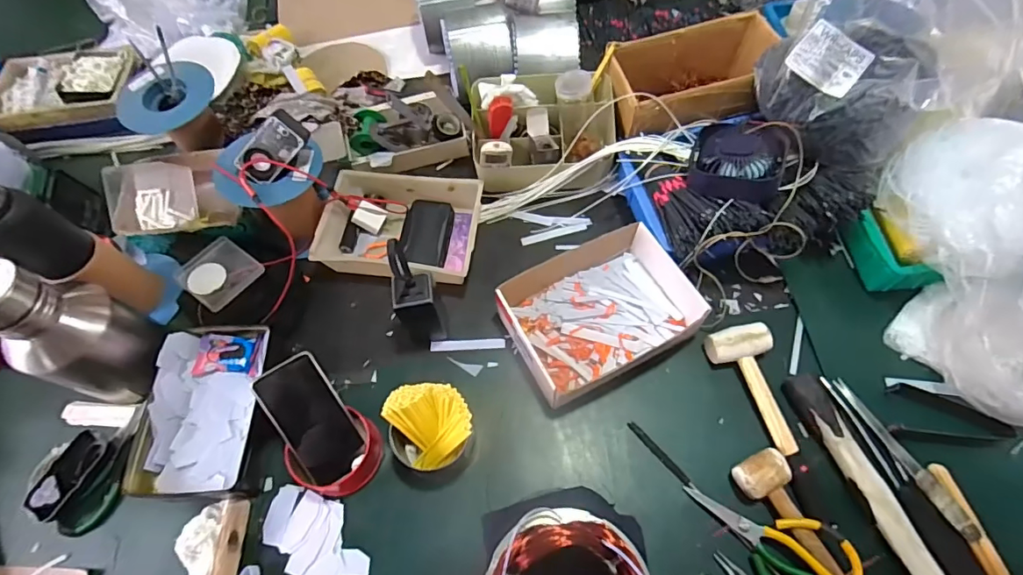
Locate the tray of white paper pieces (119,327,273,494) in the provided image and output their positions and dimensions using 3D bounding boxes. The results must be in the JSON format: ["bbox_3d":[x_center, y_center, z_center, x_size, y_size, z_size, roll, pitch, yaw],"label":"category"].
[{"bbox_3d":[-0.403,0.159,0.652,0.140,0.054,0.220,-3,64,1],"label":"tray of white paper pieces"}]

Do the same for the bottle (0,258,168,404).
[{"bbox_3d":[-0.540,0.061,0.607,0.126,0.235,0.119,16,66,10],"label":"bottle"}]

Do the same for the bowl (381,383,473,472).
[{"bbox_3d":[-0.100,0.177,0.615,0.104,0.087,0.098,-5,64,0],"label":"bowl"}]

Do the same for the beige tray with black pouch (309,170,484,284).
[{"bbox_3d":[-0.173,-0.101,0.778,0.241,0.051,0.175,6,64,6],"label":"beige tray with black pouch"}]

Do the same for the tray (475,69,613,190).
[{"bbox_3d":[0.053,-0.255,0.797,0.228,0.146,0.189,-2,66,1],"label":"tray"}]

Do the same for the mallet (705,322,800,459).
[{"bbox_3d":[0.321,0.134,0.645,0.079,0.038,0.167,-11,64,-3],"label":"mallet"}]

